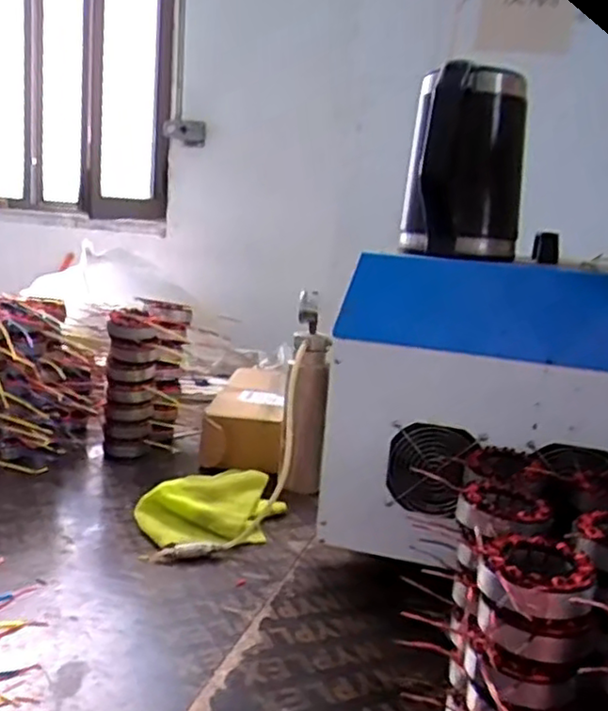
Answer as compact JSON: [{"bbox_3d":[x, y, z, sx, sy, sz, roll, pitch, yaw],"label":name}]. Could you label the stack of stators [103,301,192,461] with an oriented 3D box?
[{"bbox_3d":[-0.283,0.040,1.275,0.130,0.251,0.162,4,13,-5],"label":"stack of stators"}]

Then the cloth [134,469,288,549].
[{"bbox_3d":[-0.135,0.224,1.044,0.226,0.046,0.179,-1,14,-25],"label":"cloth"}]

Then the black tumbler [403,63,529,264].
[{"bbox_3d":[0.203,-0.237,0.851,0.145,0.221,0.160,7,13,9],"label":"black tumbler"}]

